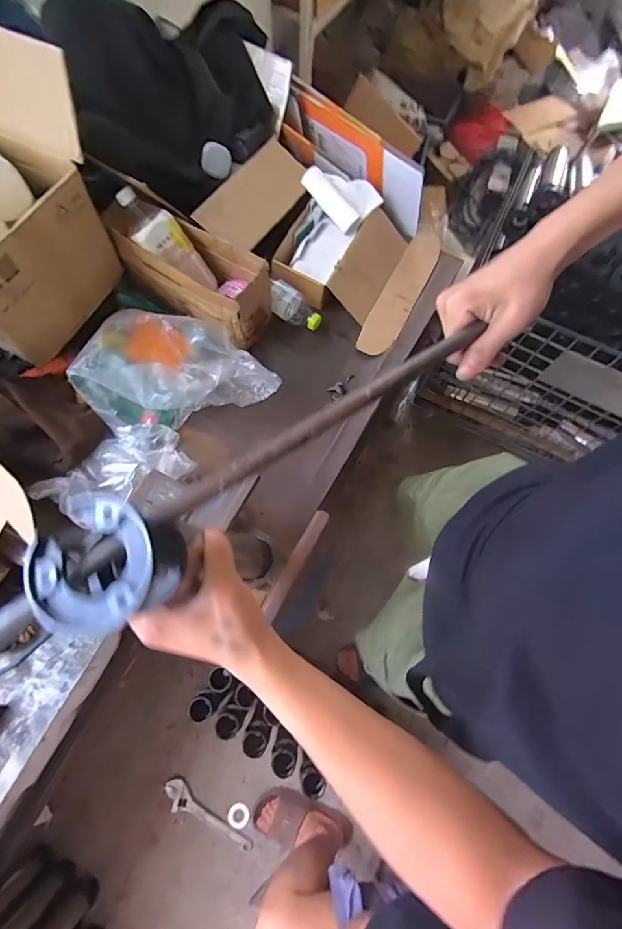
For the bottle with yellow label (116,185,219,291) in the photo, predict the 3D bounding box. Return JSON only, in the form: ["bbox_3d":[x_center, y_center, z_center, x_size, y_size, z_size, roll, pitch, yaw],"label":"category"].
[{"bbox_3d":[-0.258,-0.399,0.739,0.055,0.209,0.076,3,62,47],"label":"bottle with yellow label"}]

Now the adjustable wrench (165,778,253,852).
[{"bbox_3d":[-0.304,1.020,1.162,0.290,0.014,0.061,34,73,9],"label":"adjustable wrench"}]

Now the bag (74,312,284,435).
[{"bbox_3d":[-0.232,-0.166,0.726,0.317,0.159,0.152,-24,74,-10],"label":"bag"}]

